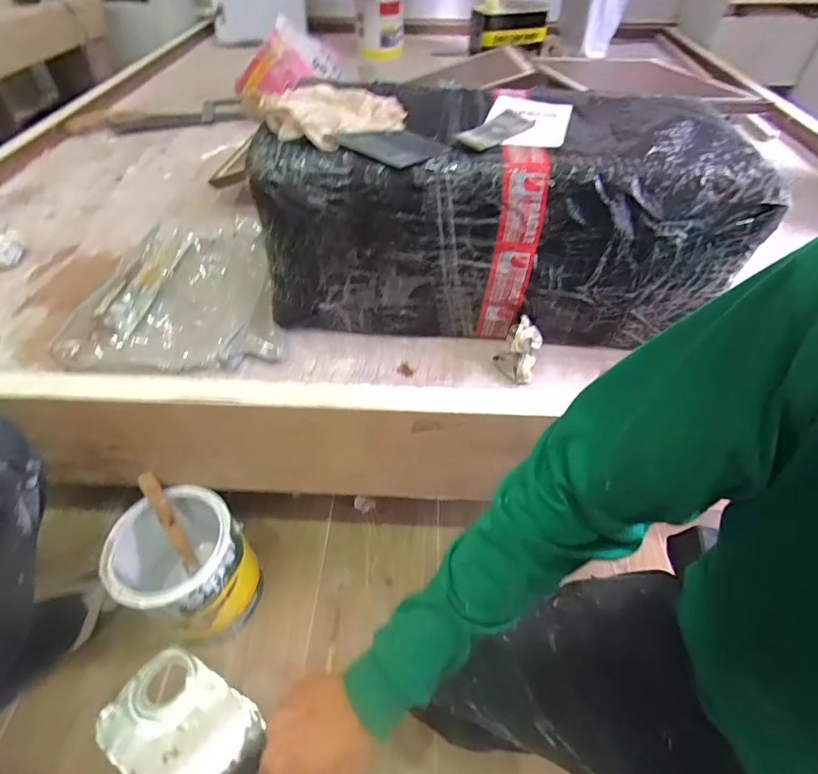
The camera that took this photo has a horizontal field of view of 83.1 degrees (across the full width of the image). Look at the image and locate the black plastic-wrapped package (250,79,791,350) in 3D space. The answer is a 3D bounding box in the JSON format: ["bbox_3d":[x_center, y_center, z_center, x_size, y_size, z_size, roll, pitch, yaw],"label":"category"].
[{"bbox_3d":[0.115,-0.230,0.635,0.555,0.230,0.282,6,48,5],"label":"black plastic-wrapped package"}]

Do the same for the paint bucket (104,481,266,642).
[{"bbox_3d":[-0.324,0.268,0.691,0.175,0.182,0.165,0,48,0],"label":"paint bucket"}]

